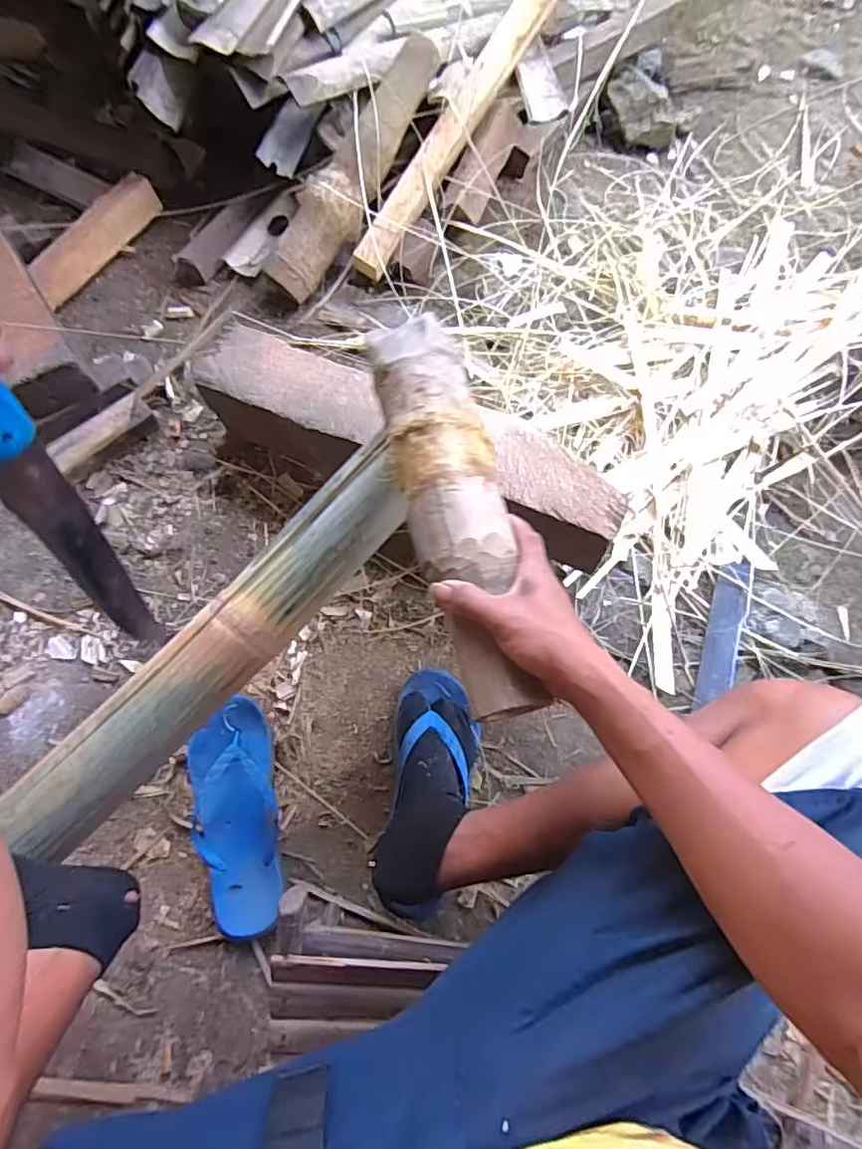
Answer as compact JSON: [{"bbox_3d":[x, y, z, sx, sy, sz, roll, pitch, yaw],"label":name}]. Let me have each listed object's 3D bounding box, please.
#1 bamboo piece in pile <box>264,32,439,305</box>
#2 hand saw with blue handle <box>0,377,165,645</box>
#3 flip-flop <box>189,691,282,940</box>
[{"bbox_3d":[-0.125,-0.638,0.903,0.098,0.063,0.427,35,96,9],"label":"bamboo piece in pile"},{"bbox_3d":[-0.215,-0.037,0.324,0.020,0.362,0.039,34,65,9],"label":"hand saw with blue handle"},{"bbox_3d":[-0.236,0.284,0.691,0.104,0.041,0.265,-11,74,-3],"label":"flip-flop"}]

